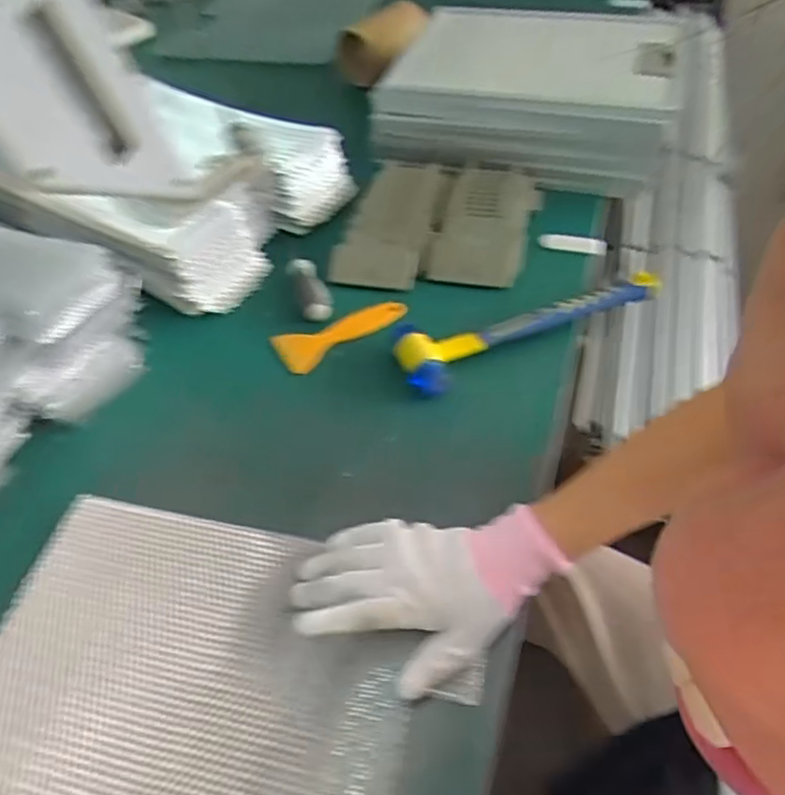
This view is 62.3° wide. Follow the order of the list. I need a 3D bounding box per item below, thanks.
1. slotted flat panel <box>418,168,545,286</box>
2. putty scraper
[{"bbox_3d":[0.102,-0.200,0.716,0.112,0.033,0.180,7,51,9],"label":"slotted flat panel"},{"bbox_3d":[-0.047,-0.063,0.636,0.132,0.017,0.053,-17,52,-11],"label":"putty scraper"}]

